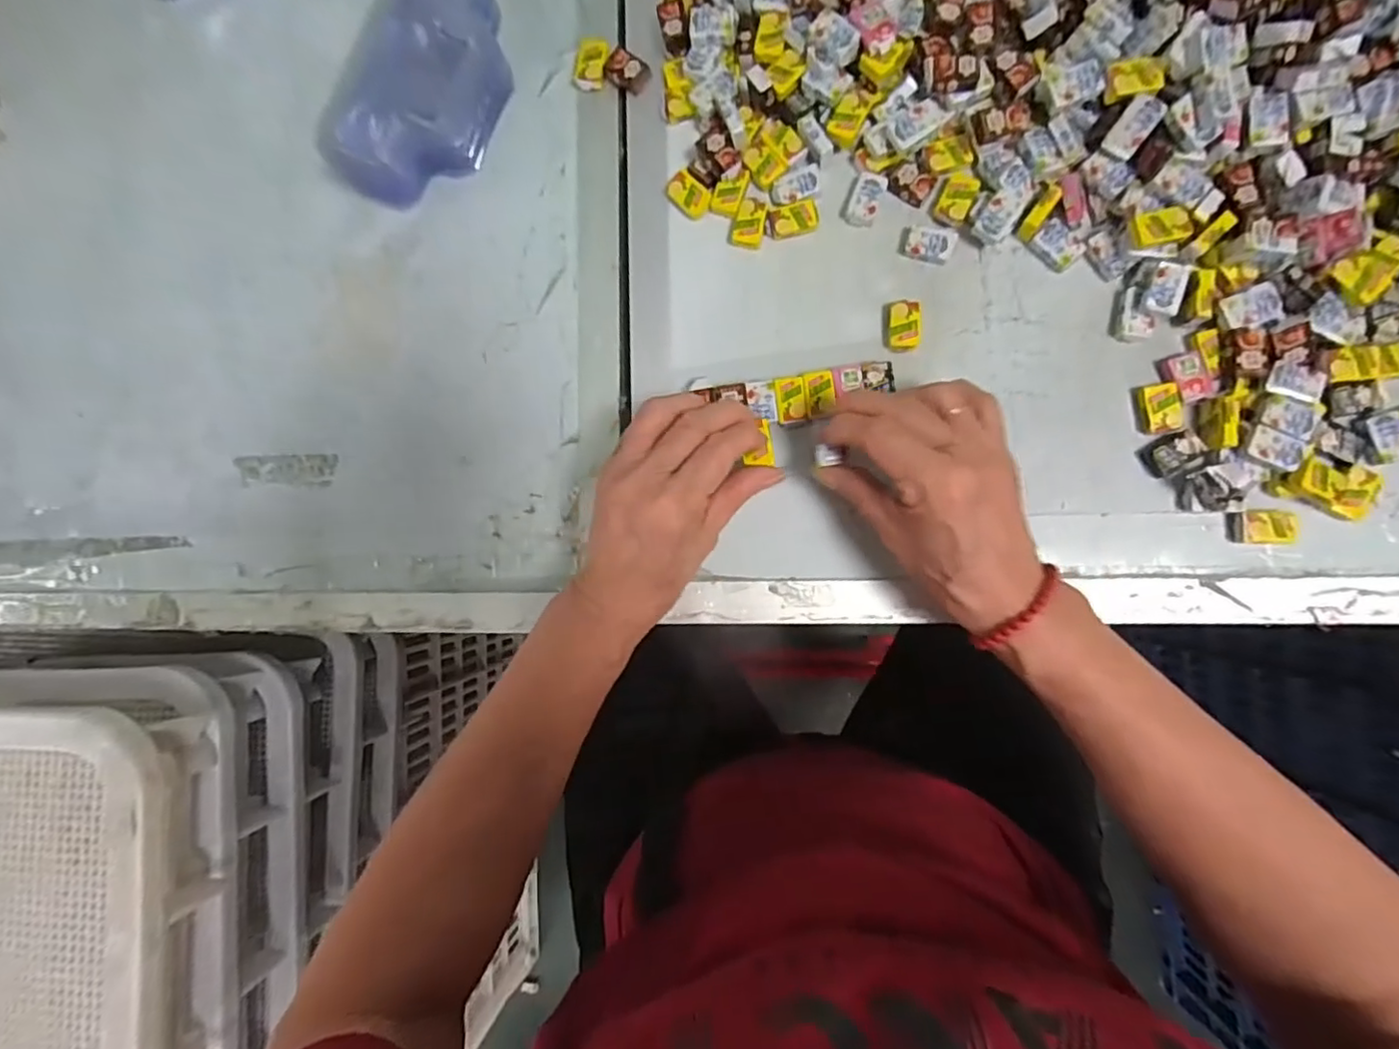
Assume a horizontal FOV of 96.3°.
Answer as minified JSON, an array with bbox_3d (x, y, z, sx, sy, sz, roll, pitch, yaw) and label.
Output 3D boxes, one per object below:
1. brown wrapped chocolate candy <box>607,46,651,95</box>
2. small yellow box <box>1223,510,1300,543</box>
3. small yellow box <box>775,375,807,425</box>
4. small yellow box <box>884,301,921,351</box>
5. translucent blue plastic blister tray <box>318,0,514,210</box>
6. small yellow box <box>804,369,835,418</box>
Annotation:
[{"bbox_3d":[-0.043,-0.275,0.381,0.026,0.011,0.018,34,92,8],"label":"brown wrapped chocolate candy"},{"bbox_3d":[0.295,0.001,0.329,0.030,0.006,0.017,0,87,8],"label":"small yellow box"},{"bbox_3d":[0.053,-0.071,0.361,0.016,0.010,0.026,-6,87,7],"label":"small yellow box"},{"bbox_3d":[0.116,-0.113,0.356,0.019,0.008,0.027,0,87,8],"label":"small yellow box"},{"bbox_3d":[-0.166,-0.265,0.379,0.091,0.049,0.137,21,90,8],"label":"translucent blue plastic blister tray"},{"bbox_3d":[0.069,-0.075,0.359,0.016,0.013,0.027,-5,87,7],"label":"small yellow box"}]

